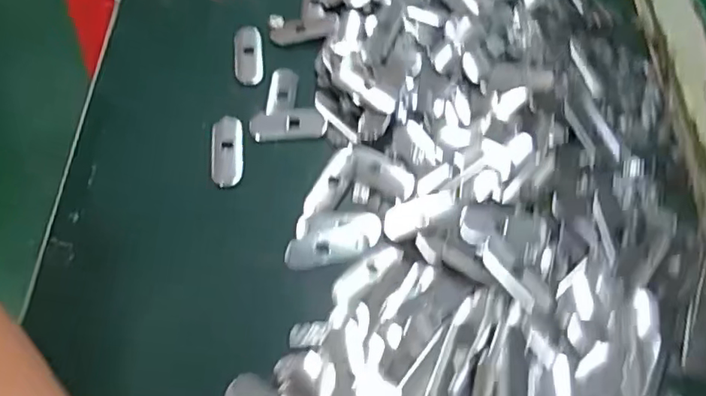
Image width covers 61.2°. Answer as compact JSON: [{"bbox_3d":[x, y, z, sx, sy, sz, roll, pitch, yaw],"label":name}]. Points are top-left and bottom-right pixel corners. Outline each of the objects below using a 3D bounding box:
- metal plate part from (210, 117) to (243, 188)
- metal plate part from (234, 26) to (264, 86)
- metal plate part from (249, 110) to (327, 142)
[{"bbox_3d":[-0.083,-0.031,0.390,0.021,0.004,0.053,-6,60,-4],"label":"metal plate part"},{"bbox_3d":[-0.077,-0.105,0.436,0.020,0.010,0.048,-5,60,-3],"label":"metal plate part"},{"bbox_3d":[-0.044,-0.051,0.405,0.050,0.007,0.021,-2,60,-1],"label":"metal plate part"}]

